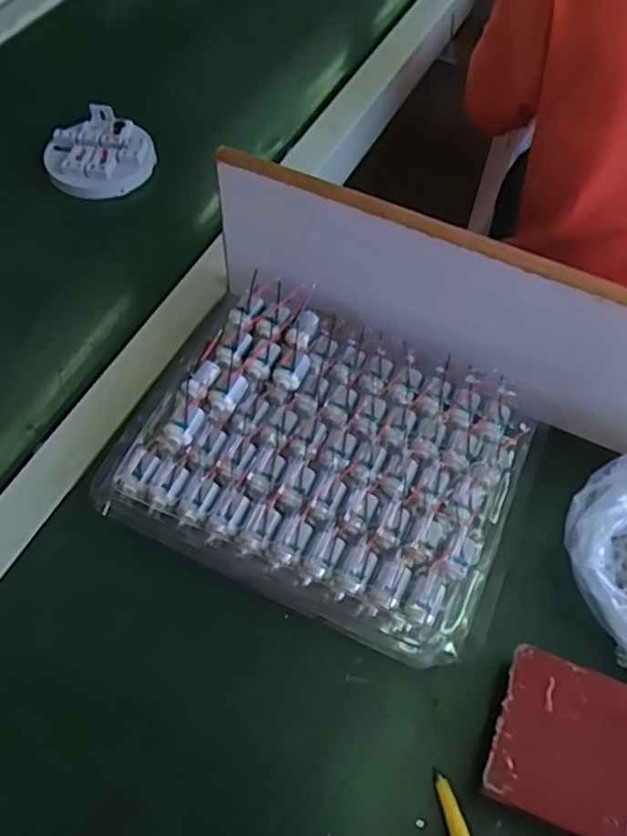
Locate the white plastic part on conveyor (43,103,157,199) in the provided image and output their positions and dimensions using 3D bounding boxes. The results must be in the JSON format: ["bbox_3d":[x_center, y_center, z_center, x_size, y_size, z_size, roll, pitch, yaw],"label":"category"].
[{"bbox_3d":[-0.207,-0.263,0.651,0.093,0.031,0.097,1,58,-1],"label":"white plastic part on conveyor"}]

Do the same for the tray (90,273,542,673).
[{"bbox_3d":[0.010,0.022,0.451,0.264,0.052,0.206,23,61,12],"label":"tray"}]

